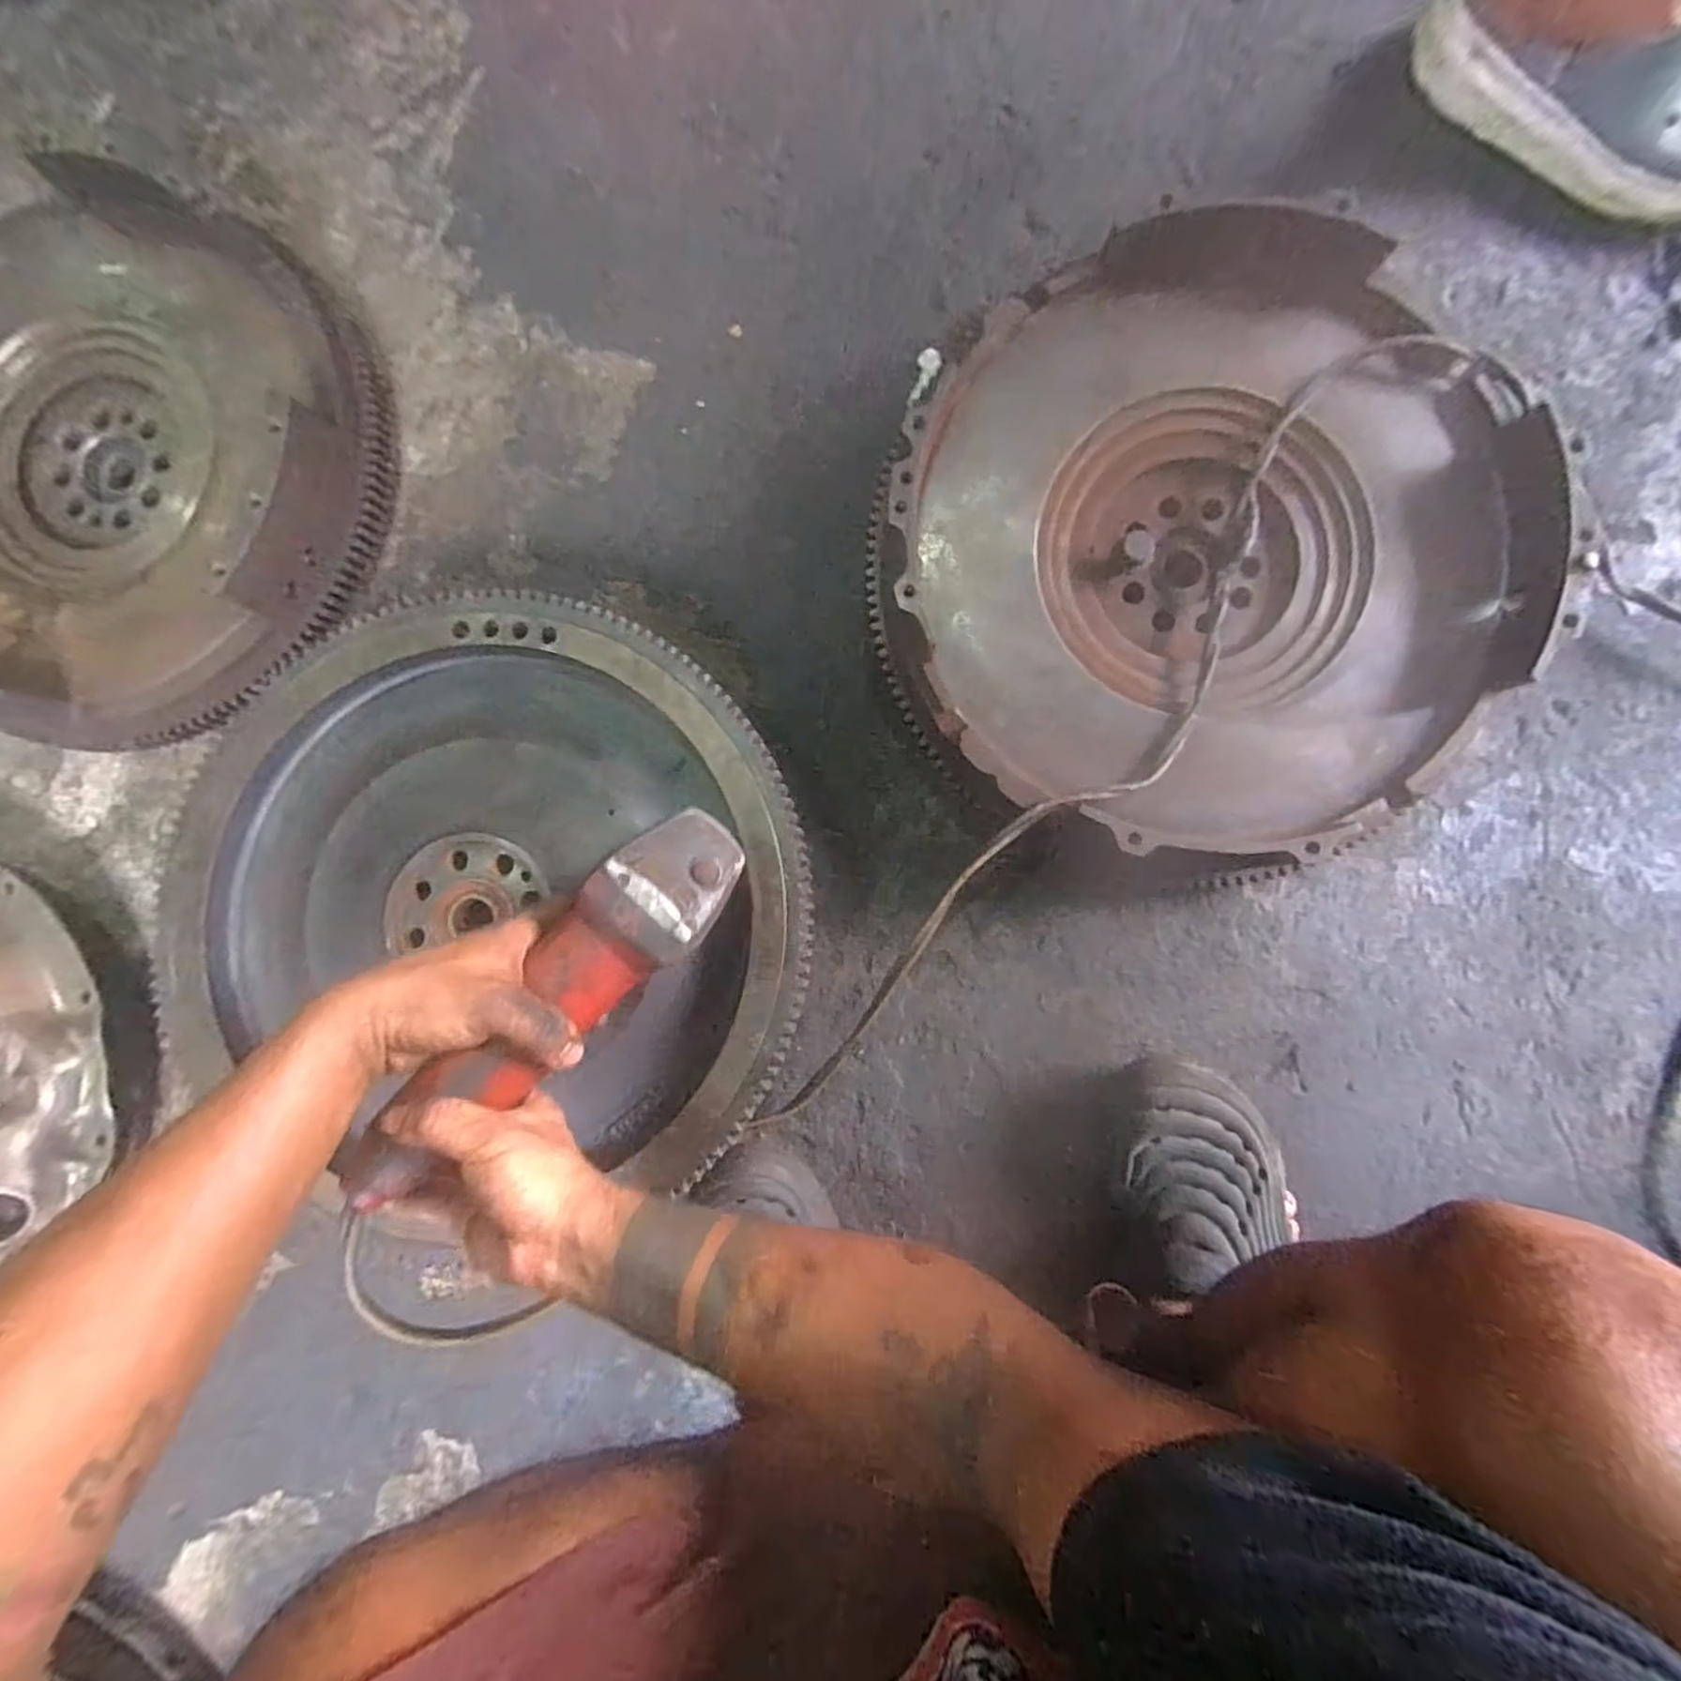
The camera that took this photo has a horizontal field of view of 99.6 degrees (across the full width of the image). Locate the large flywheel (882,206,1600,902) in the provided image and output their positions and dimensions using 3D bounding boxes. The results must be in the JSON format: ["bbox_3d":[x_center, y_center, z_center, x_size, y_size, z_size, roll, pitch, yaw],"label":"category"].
[{"bbox_3d":[0.267,-0.210,0.533,0.446,0.111,0.446,0,89,5],"label":"large flywheel"}]

